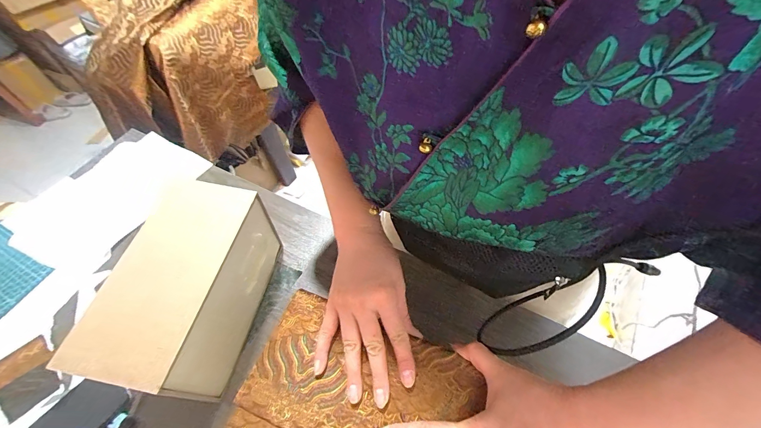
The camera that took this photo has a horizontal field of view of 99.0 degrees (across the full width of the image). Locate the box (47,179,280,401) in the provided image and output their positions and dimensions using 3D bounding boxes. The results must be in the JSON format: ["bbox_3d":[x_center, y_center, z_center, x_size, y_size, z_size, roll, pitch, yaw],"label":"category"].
[{"bbox_3d":[-0.259,0.111,0.469,0.126,0.203,0.251,8,59,8],"label":"box"}]

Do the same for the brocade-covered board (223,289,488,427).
[{"bbox_3d":[0.008,0.185,0.293,0.282,0.018,0.147,18,61,13],"label":"brocade-covered board"}]

